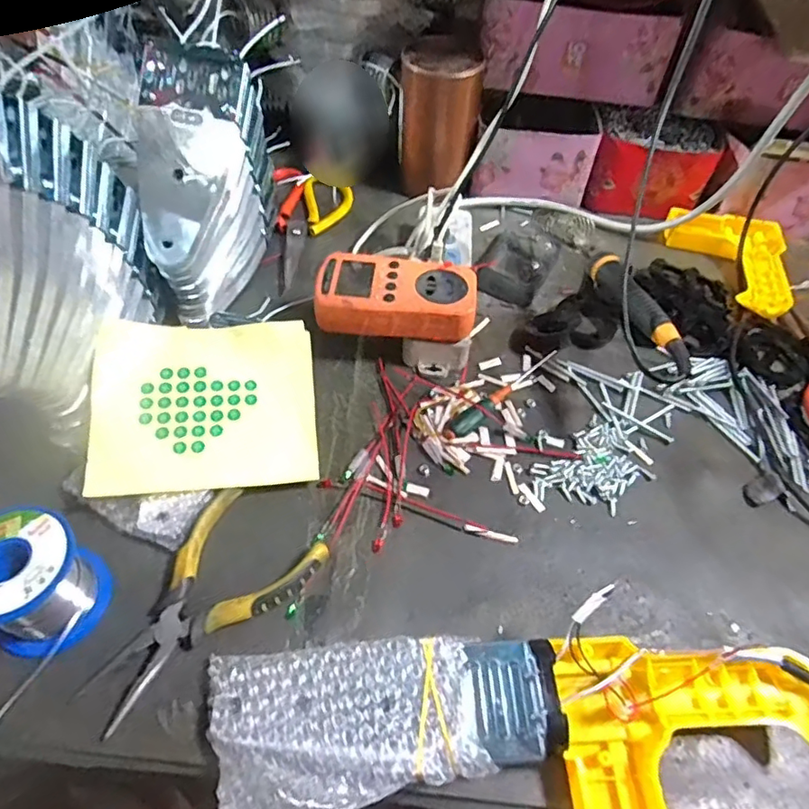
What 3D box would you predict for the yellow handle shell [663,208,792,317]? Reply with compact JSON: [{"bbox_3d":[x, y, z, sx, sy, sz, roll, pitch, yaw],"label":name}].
[{"bbox_3d":[0.337,-0.157,0.591,0.120,0.024,0.143,20,54,9],"label":"yellow handle shell"}]

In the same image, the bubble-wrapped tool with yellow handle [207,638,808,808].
[{"bbox_3d":[0.064,0.180,0.303,0.334,0.045,0.095,2,53,-4],"label":"bubble-wrapped tool with yellow handle"}]

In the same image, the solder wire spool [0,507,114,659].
[{"bbox_3d":[-0.214,0.101,0.322,0.063,0.062,0.062,-36,64,-27],"label":"solder wire spool"}]

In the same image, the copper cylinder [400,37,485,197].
[{"bbox_3d":[0.034,-0.311,0.603,0.080,0.136,0.068,-2,54,-7],"label":"copper cylinder"}]

